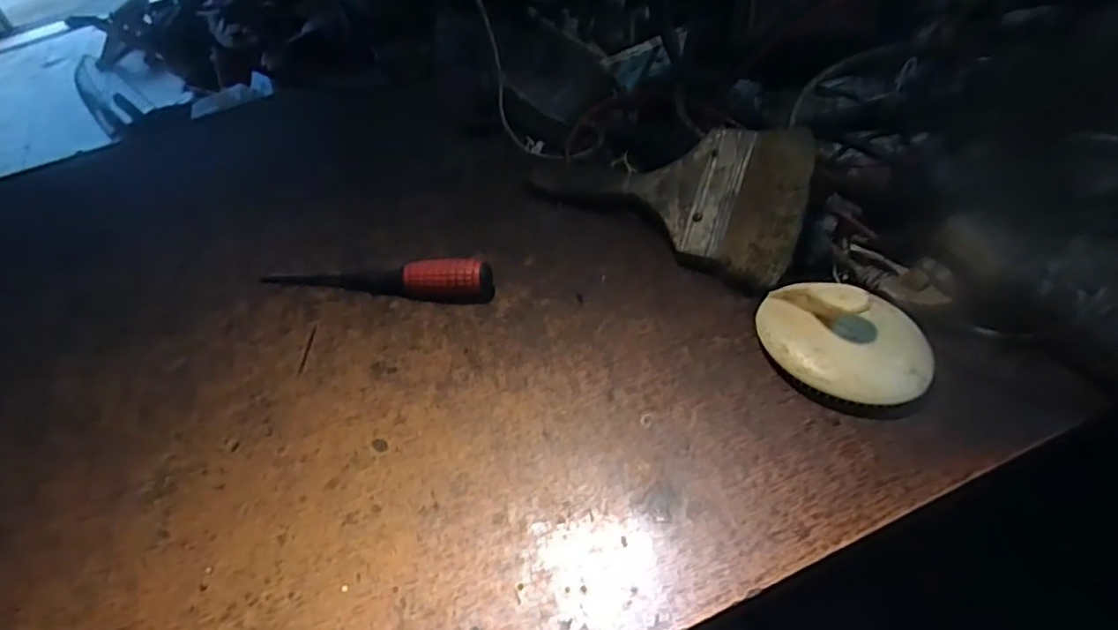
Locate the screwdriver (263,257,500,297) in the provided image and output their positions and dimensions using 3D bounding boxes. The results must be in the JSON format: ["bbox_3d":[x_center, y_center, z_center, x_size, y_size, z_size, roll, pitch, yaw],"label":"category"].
[{"bbox_3d":[-0.126,-0.028,0.432,0.165,0.024,0.022,6,48,12],"label":"screwdriver"}]

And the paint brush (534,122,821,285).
[{"bbox_3d":[0.070,-0.088,0.435,0.195,0.020,0.097,20,86,35],"label":"paint brush"}]

